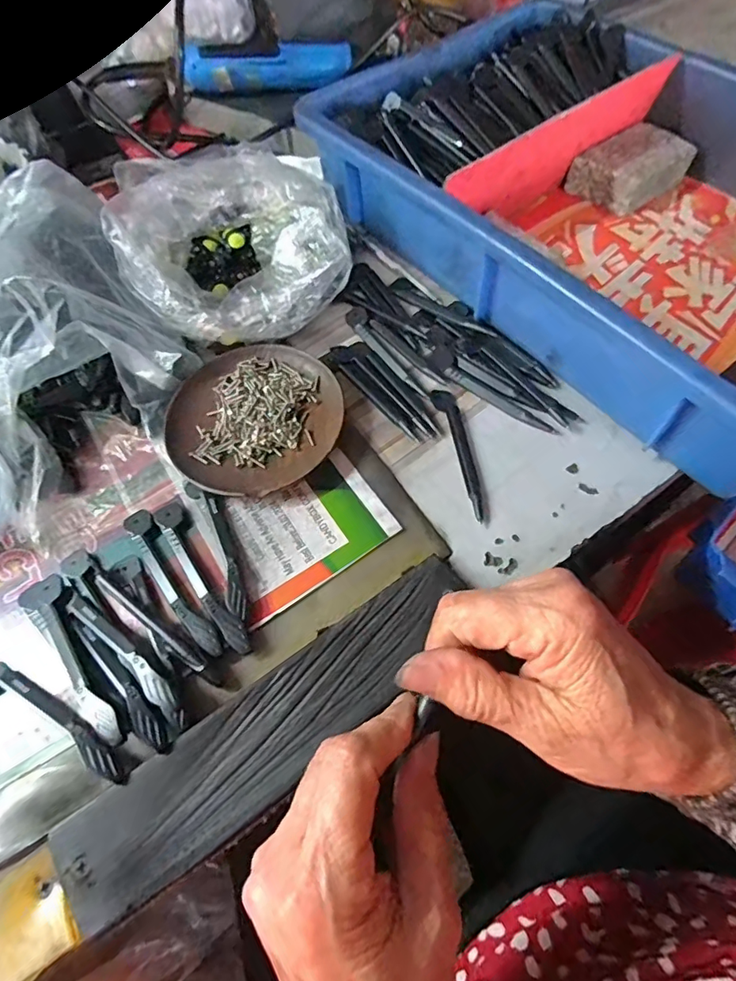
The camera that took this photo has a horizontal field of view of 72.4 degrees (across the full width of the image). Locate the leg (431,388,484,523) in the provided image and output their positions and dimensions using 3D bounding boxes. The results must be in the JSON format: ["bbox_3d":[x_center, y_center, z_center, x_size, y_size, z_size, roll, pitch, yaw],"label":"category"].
[{"bbox_3d":[0.061,-0.027,0.323,0.015,0.004,0.100,-13,62,-4],"label":"leg"}]

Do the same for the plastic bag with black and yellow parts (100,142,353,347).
[{"bbox_3d":[-0.095,-0.174,0.365,0.157,0.075,0.140,-21,63,-9],"label":"plastic bag with black and yellow parts"}]

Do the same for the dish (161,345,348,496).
[{"bbox_3d":[-0.075,-0.048,0.335,0.112,0.014,0.113,-1,62,2],"label":"dish"}]

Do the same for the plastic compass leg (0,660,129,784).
[{"bbox_3d":[-0.160,0.114,0.253,0.106,0.017,0.016,21,65,13],"label":"plastic compass leg"}]

